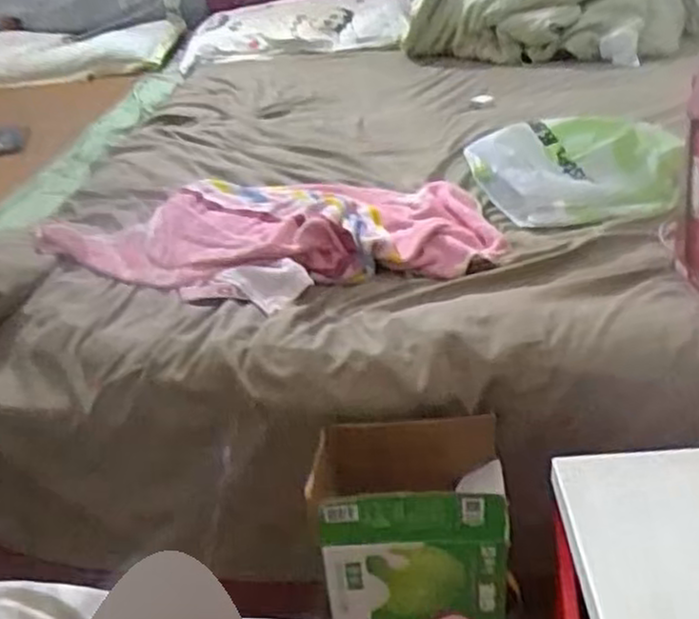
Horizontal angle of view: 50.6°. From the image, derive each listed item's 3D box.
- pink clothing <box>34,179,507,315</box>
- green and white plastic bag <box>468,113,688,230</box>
[{"bbox_3d":[-0.121,-0.120,1.080,0.633,0.054,0.323,5,34,17],"label":"pink clothing"},{"bbox_3d":[0.347,-0.225,1.133,0.257,0.083,0.213,-12,33,-9],"label":"green and white plastic bag"}]

